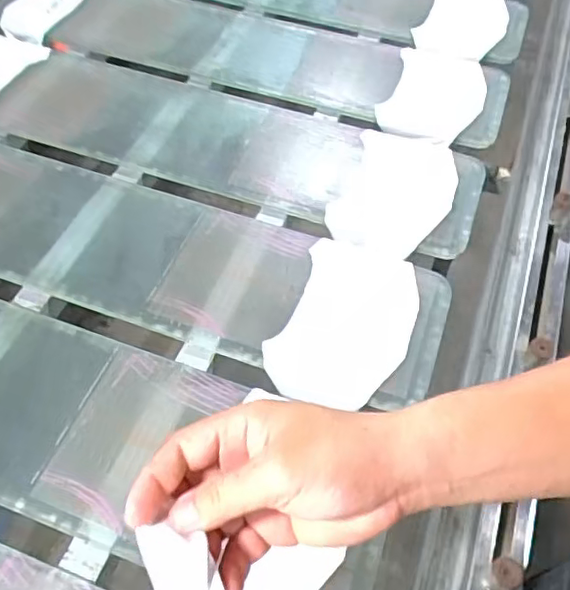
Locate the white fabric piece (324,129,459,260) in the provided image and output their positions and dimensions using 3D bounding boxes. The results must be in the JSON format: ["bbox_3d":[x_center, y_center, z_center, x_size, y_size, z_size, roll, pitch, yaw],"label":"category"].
[{"bbox_3d":[0.156,-0.147,0.831,0.145,0.027,0.238,19,56,10],"label":"white fabric piece"}]

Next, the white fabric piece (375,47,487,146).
[{"bbox_3d":[0.243,-0.324,0.963,0.146,0.033,0.233,19,56,9],"label":"white fabric piece"}]

